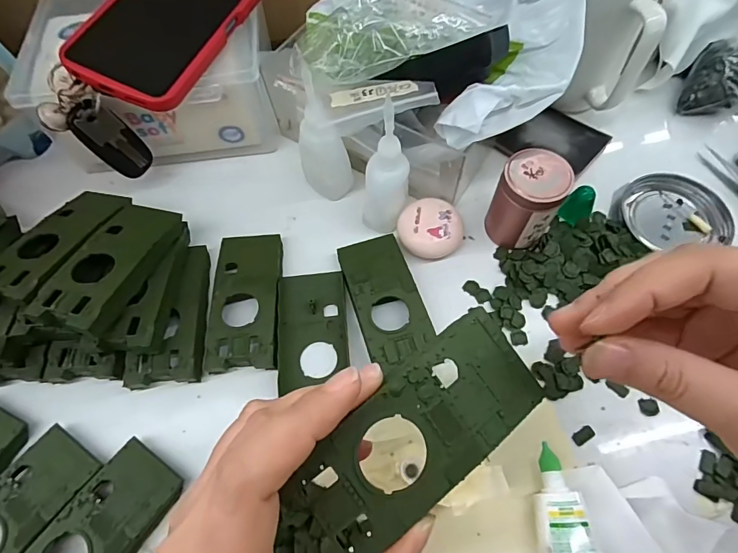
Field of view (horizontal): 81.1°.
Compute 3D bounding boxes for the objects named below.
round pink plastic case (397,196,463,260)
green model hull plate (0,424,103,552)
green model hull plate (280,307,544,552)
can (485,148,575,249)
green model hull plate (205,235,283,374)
[{"bbox_3d":[0.047,-0.035,0.328,0.047,0.023,0.046,-1,63,1],"label":"round pink plastic case"},{"bbox_3d":[-0.209,0.144,0.251,0.048,0.016,0.103,27,67,14],"label":"green model hull plate"},{"bbox_3d":[0.019,0.060,0.163,0.106,0.004,0.046,-37,89,-16],"label":"green model hull plate"},{"bbox_3d":[0.112,-0.053,0.311,0.042,0.064,0.044,-1,63,1],"label":"can"},{"bbox_3d":[-0.087,0.016,0.310,0.047,0.018,0.104,-4,63,0],"label":"green model hull plate"}]

